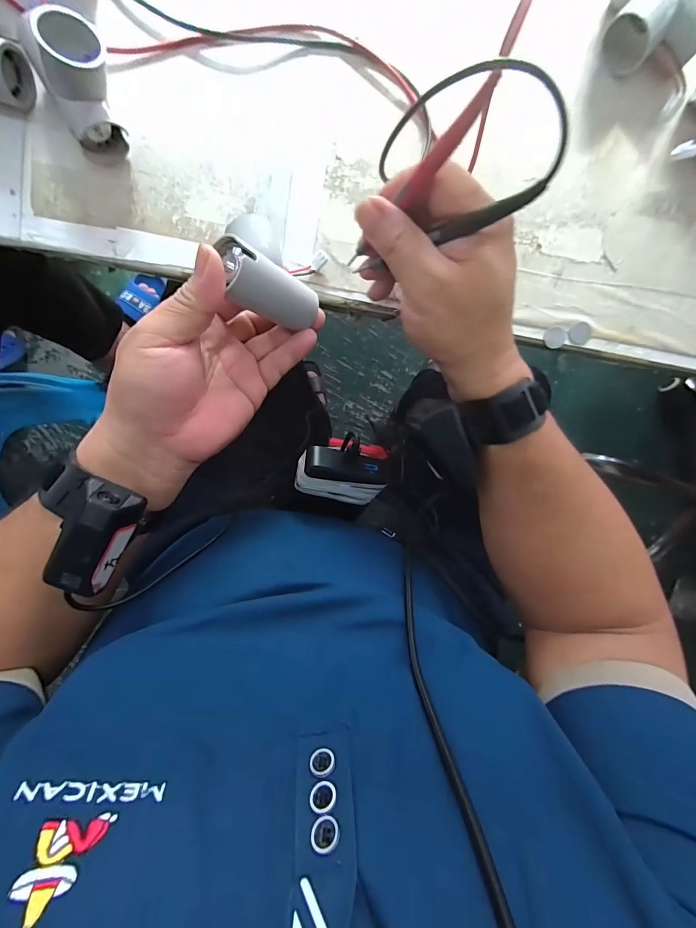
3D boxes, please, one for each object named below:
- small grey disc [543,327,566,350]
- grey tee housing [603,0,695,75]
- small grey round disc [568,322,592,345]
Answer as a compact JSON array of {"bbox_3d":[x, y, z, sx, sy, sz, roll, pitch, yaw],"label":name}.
[{"bbox_3d":[0.171,-0.104,0.312,0.018,0.004,0.017,0,97,-3],"label":"small grey disc"},{"bbox_3d":[0.213,-0.312,0.271,0.055,0.037,0.075,-41,97,3],"label":"grey tee housing"},{"bbox_3d":[0.193,-0.108,0.312,0.019,0.004,0.018,0,97,-3],"label":"small grey round disc"}]

